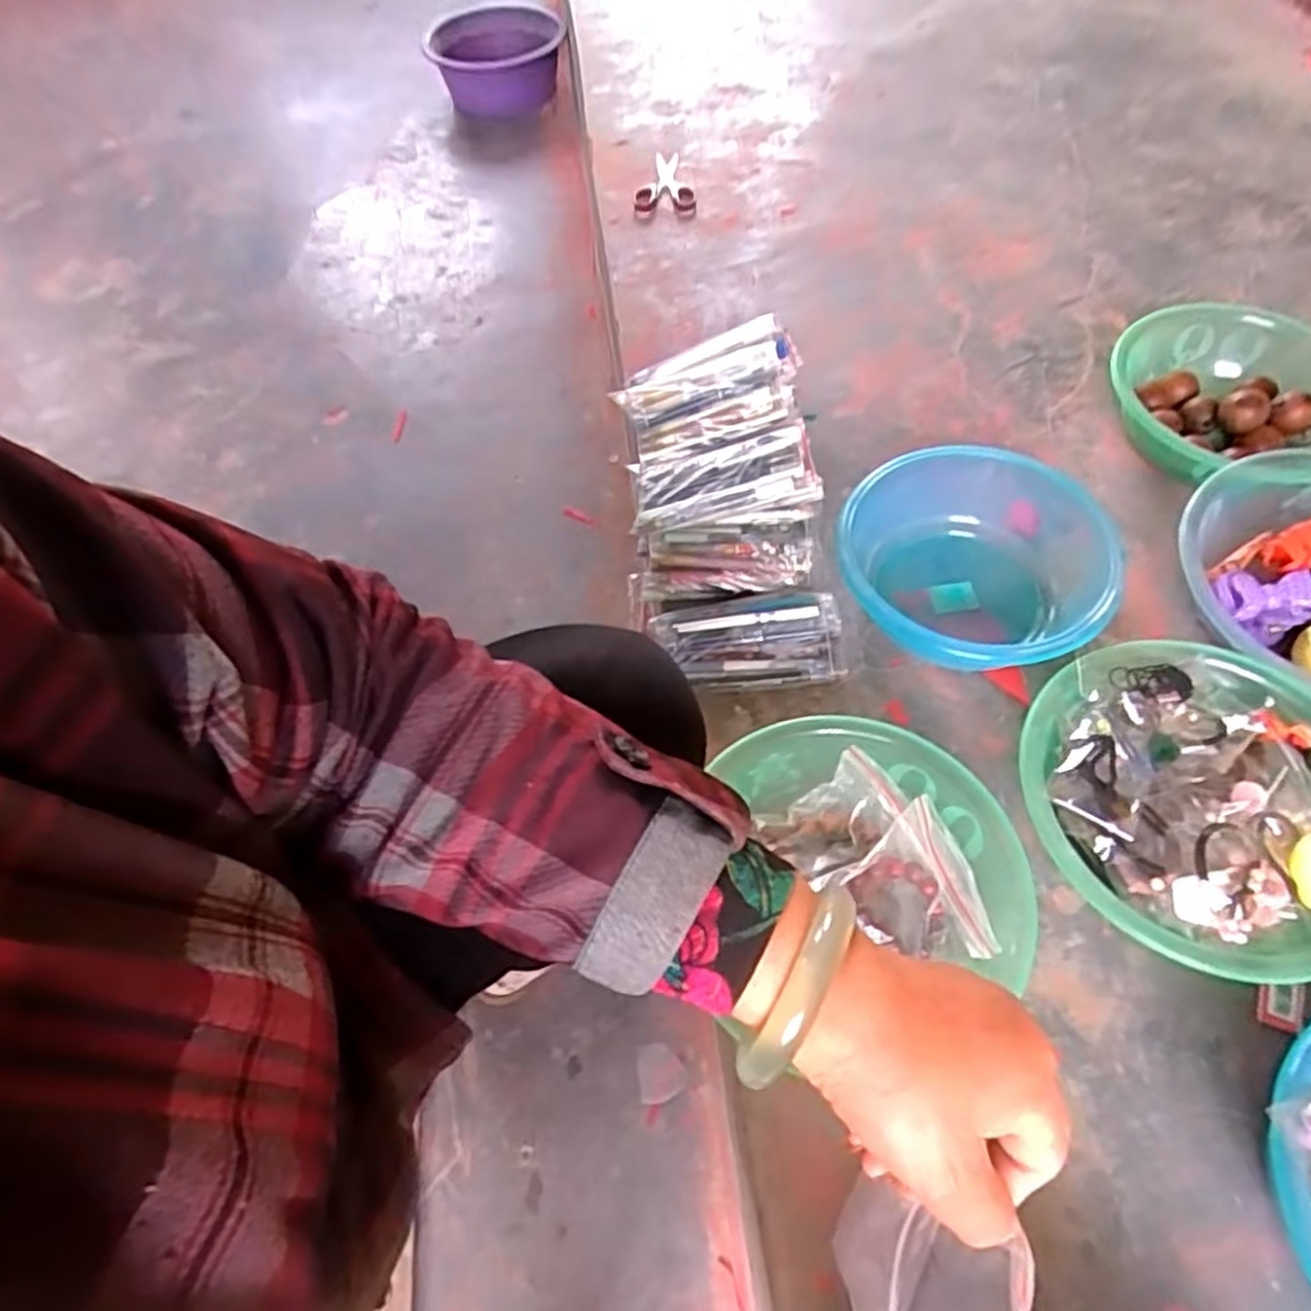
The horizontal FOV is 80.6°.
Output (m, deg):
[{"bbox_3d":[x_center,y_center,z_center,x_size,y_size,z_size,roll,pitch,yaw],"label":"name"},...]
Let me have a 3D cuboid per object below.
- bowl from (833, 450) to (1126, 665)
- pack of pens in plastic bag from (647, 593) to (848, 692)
[{"bbox_3d":[0.270,-0.083,0.668,0.208,0.085,0.207,-2,59,3],"label":"bowl"},{"bbox_3d":[0.080,-0.009,0.665,0.154,0.018,0.081,-9,80,8],"label":"pack of pens in plastic bag"}]

